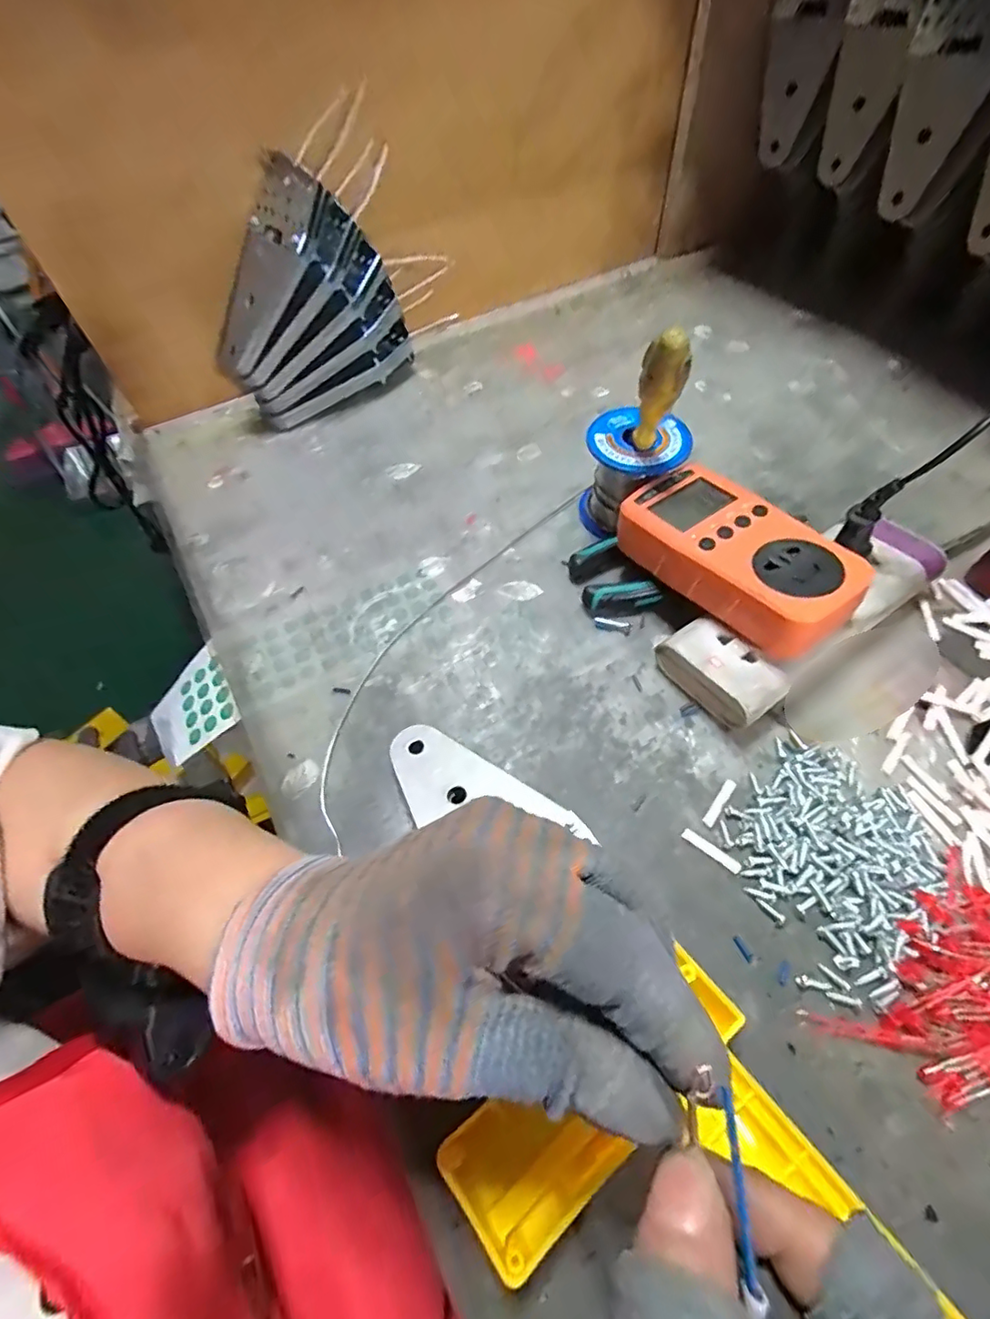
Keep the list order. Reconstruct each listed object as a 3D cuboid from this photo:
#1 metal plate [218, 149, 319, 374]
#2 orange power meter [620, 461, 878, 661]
[{"bbox_3d":[-0.165,-0.277,0.402,0.062,0.015,0.138,37,110,24],"label":"metal plate"},{"bbox_3d":[0.133,-0.060,0.308,0.065,0.032,0.126,-34,61,-17],"label":"orange power meter"}]

